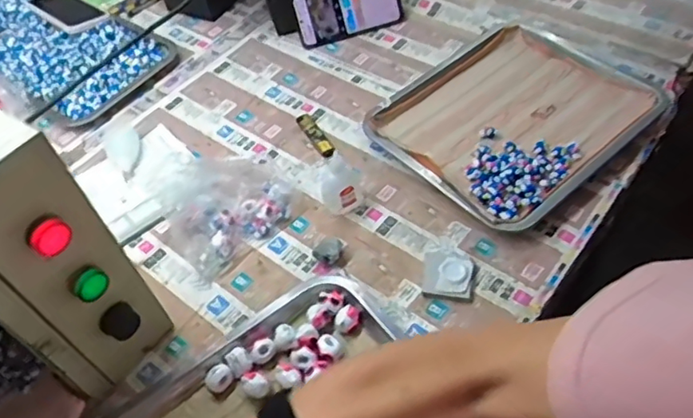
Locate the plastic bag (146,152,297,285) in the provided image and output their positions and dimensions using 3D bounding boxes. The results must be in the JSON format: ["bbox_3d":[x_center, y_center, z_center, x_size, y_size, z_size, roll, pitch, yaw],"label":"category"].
[{"bbox_3d":[-0.144,-0.017,0.676,0.151,0.089,0.114,-37,59,-21],"label":"plastic bag"}]

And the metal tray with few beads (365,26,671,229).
[{"bbox_3d":[0.206,-0.120,0.749,0.297,0.034,0.266,-35,58,-20],"label":"metal tray with few beads"}]

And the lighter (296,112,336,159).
[{"bbox_3d":[-0.040,-0.099,0.760,0.020,0.015,0.083,-27,56,-15],"label":"lighter"}]

